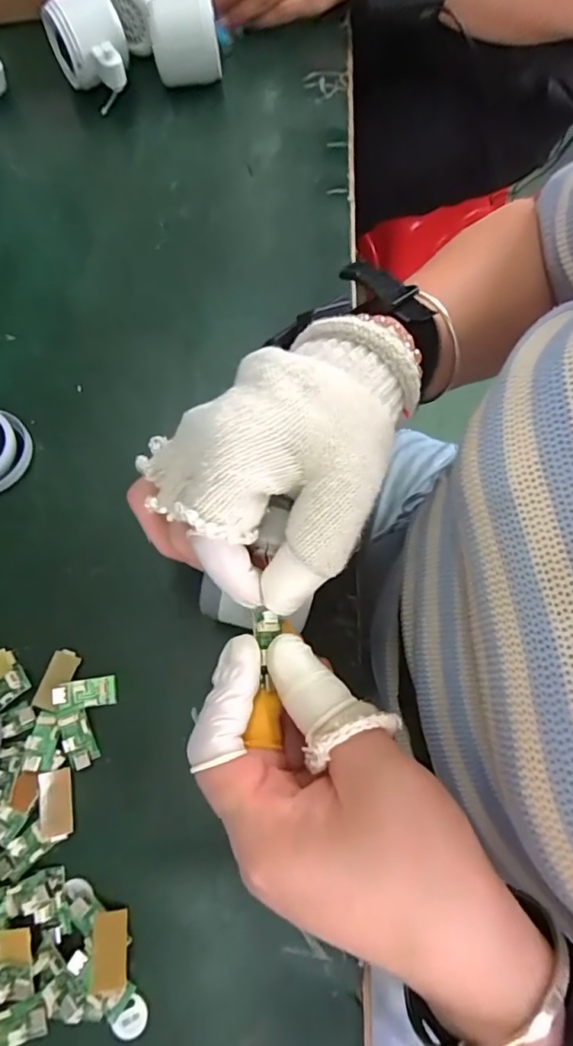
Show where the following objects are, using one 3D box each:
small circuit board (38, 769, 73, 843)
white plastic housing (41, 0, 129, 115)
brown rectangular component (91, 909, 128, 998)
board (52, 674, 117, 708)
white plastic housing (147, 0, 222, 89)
[{"bbox_3d":[-0.117,0.142,0.271,0.015,0.005,0.032,-14,70,-3],"label":"small circuit board"},{"bbox_3d":[-0.164,-0.397,0.453,0.061,0.057,0.074,-19,70,-4],"label":"white plastic housing"},{"bbox_3d":[-0.083,0.200,0.251,0.015,0.004,0.031,-1,65,-10],"label":"brown rectangular component"},{"bbox_3d":[-0.111,0.094,0.295,0.033,0.004,0.015,-3,69,-13],"label":"board"},{"bbox_3d":[-0.090,-0.421,0.457,0.053,0.059,0.066,-14,70,-3],"label":"white plastic housing"}]

